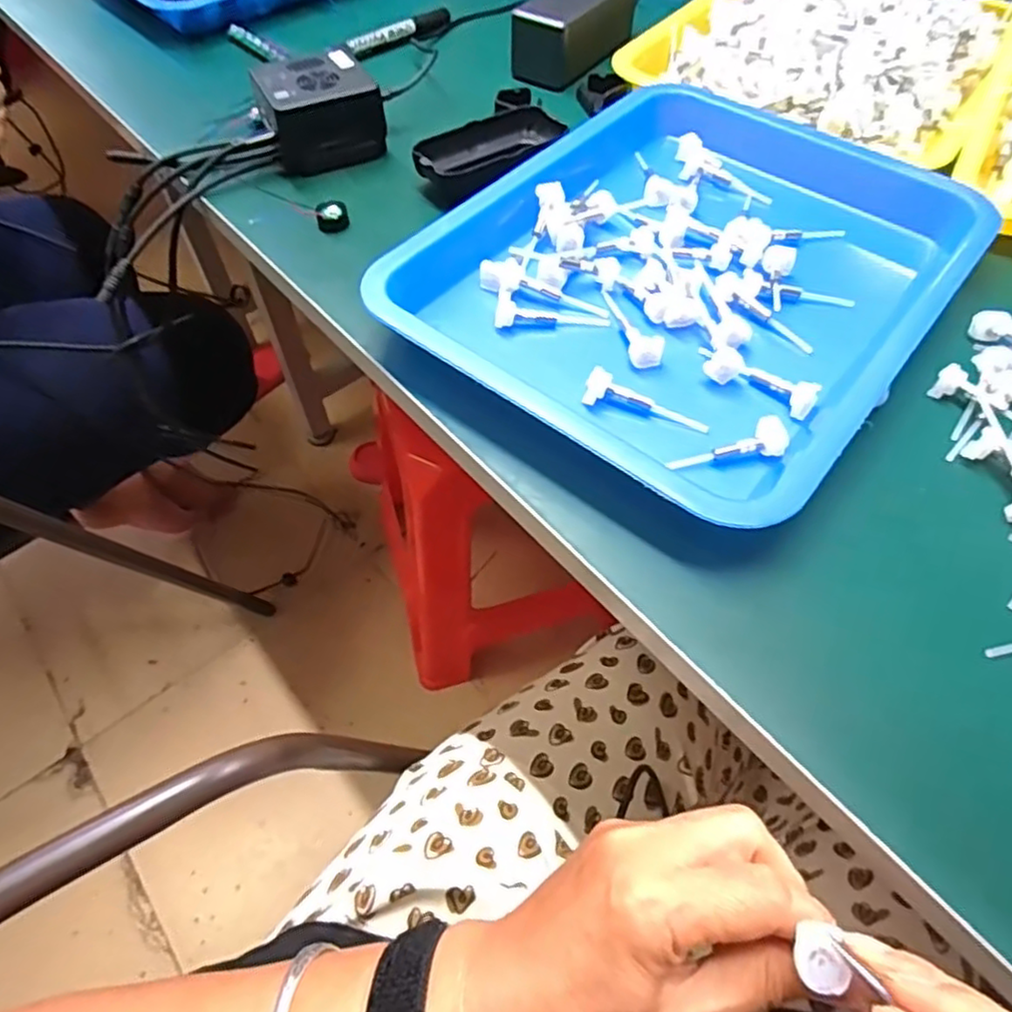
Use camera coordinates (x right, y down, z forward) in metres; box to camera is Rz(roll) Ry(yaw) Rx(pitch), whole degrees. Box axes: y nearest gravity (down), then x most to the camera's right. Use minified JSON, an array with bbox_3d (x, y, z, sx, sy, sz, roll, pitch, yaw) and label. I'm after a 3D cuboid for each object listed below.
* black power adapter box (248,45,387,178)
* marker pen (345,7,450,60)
[{"bbox_3d":[-0.140,-0.294,0.491,0.083,0.045,0.066,-23,60,-16],"label":"black power adapter box"},{"bbox_3d":[-0.096,-0.431,0.607,0.018,0.022,0.118,38,64,22],"label":"marker pen"}]

